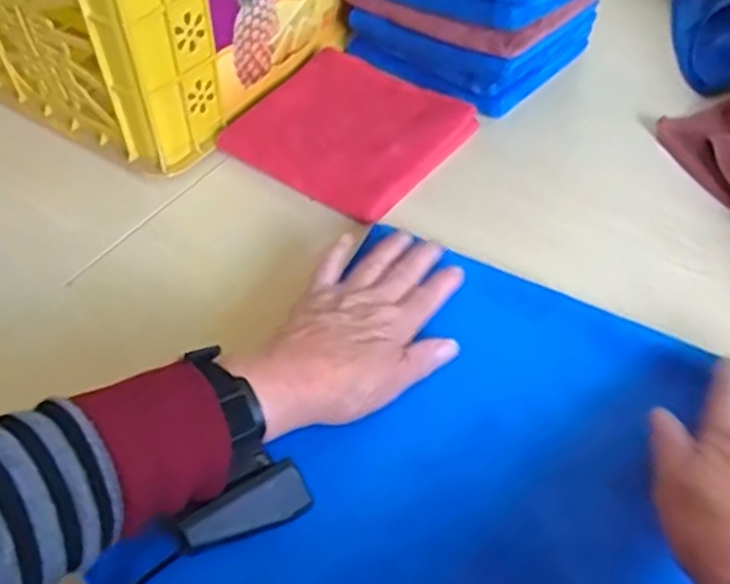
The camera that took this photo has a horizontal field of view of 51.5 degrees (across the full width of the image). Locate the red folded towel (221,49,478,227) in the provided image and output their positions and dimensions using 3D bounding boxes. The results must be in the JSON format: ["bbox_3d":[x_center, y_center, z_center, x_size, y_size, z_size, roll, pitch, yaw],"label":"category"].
[{"bbox_3d":[-0.014,-0.139,0.648,0.170,0.021,0.167,27,53,22],"label":"red folded towel"}]

